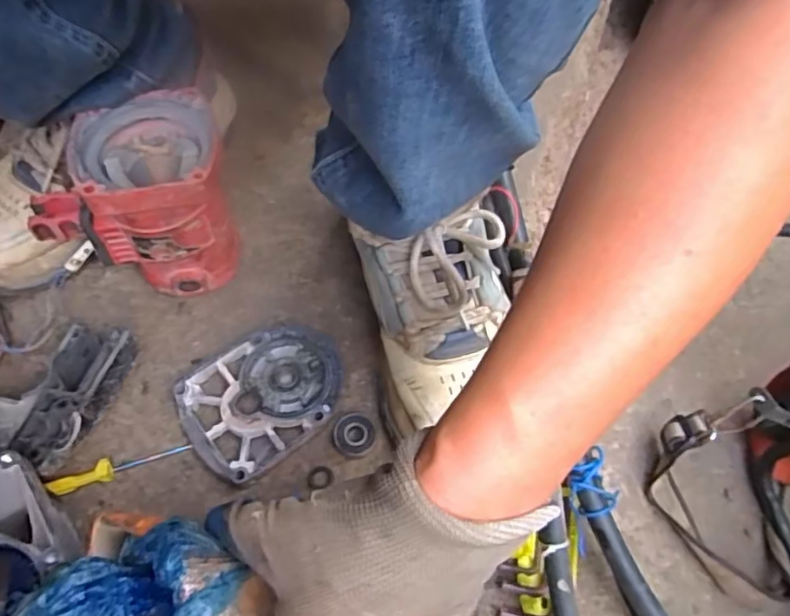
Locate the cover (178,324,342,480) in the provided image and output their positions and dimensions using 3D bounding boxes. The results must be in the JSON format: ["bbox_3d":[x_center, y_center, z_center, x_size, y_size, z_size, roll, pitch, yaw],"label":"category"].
[{"bbox_3d":[-0.096,0.066,0.441,0.116,0.023,0.088,-34,68,-21],"label":"cover"}]

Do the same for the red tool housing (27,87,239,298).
[{"bbox_3d":[-0.193,-0.075,0.447,0.130,0.139,0.091,-3,61,-6],"label":"red tool housing"}]

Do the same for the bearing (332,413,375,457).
[{"bbox_3d":[-0.030,0.093,0.433,0.029,0.009,0.030,2,60,-3],"label":"bearing"}]

